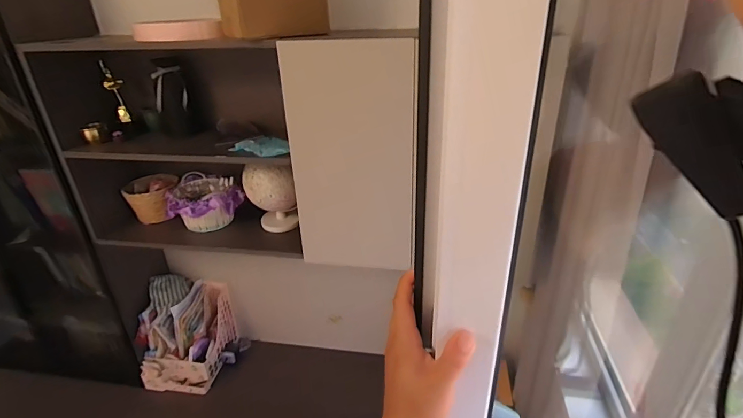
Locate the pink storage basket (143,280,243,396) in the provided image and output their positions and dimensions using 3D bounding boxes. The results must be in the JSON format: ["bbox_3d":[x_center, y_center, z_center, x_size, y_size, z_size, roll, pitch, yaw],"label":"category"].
[{"bbox_3d":[-0.739,0.516,1.646,0.281,0.344,0.306,0,26,4],"label":"pink storage basket"}]

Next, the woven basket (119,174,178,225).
[{"bbox_3d":[-0.734,-0.031,1.361,0.167,0.121,0.145,-17,30,-27],"label":"woven basket"}]

